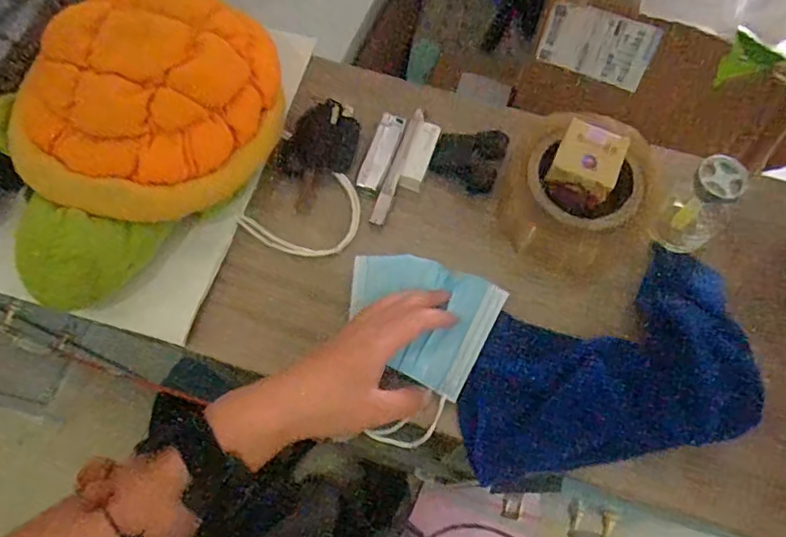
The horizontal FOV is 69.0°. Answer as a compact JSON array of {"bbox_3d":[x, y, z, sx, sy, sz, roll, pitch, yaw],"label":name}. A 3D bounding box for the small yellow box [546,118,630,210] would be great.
[{"bbox_3d":[0.150,-0.081,0.447,0.047,0.038,0.048,25,70,9],"label":"small yellow box"}]

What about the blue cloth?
[{"bbox_3d":[0.154,0.077,0.435,0.207,0.053,0.136,-11,69,-5],"label":"blue cloth"}]

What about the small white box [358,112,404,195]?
[{"bbox_3d":[-0.011,-0.102,0.504,0.020,0.008,0.077,19,69,7],"label":"small white box"}]

